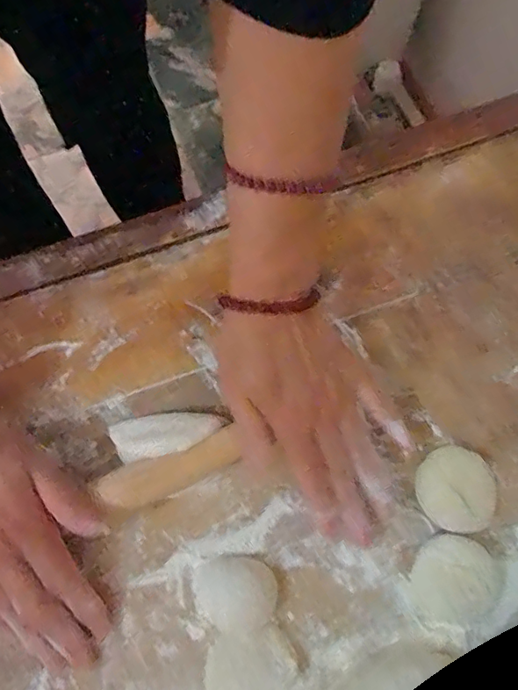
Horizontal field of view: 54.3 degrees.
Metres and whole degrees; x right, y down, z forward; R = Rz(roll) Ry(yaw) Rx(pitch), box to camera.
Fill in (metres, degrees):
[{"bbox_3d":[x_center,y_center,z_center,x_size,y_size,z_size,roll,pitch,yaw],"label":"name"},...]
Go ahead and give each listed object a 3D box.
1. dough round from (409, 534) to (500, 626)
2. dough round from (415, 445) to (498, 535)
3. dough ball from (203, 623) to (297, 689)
[{"bbox_3d":[0.129,0.156,0.336,0.049,0.023,0.054,25,74,6],"label":"dough round"},{"bbox_3d":[0.137,0.100,0.351,0.052,0.026,0.056,0,74,-1],"label":"dough round"},{"bbox_3d":[-0.007,0.205,0.320,0.056,0.023,0.043,-11,74,-5],"label":"dough ball"}]

